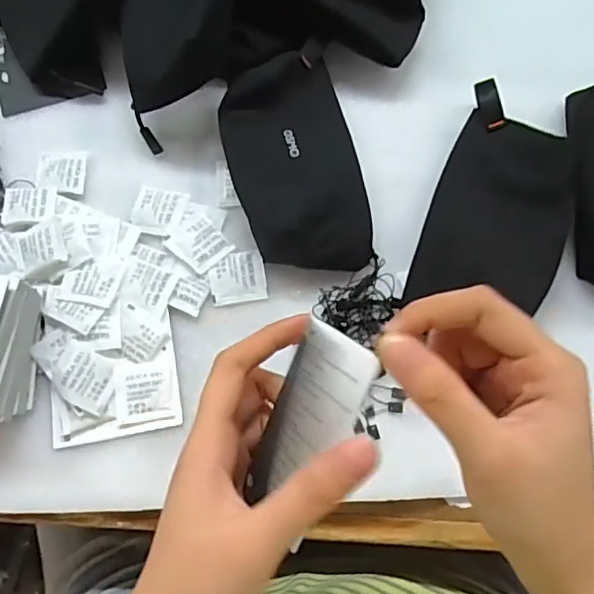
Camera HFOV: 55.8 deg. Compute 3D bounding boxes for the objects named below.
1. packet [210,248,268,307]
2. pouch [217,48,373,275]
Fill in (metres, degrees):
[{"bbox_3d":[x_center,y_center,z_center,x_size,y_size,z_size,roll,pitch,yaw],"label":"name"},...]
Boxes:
[{"bbox_3d":[-0.045,-0.015,0.424,0.041,0.004,0.038,-10,73,-3],"label":"packet"},{"bbox_3d":[-0.002,-0.109,0.423,0.099,0.055,0.190,-13,74,-4],"label":"pouch"}]

